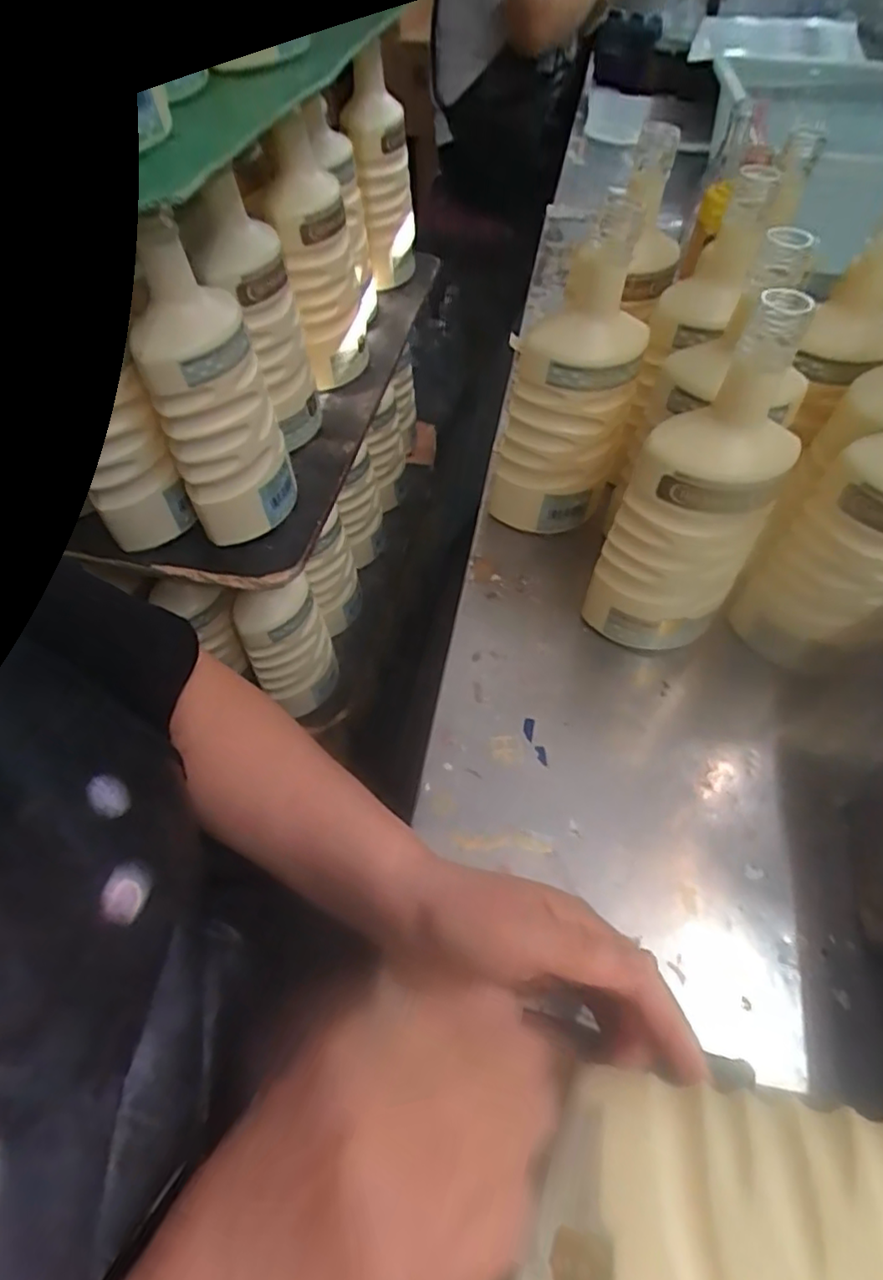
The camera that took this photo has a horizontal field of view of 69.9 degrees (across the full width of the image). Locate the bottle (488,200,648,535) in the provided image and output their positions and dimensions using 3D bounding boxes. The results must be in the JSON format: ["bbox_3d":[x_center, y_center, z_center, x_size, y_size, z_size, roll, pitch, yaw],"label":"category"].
[{"bbox_3d":[0.102,-0.192,0.500,0.087,0.241,0.076,31,62,22],"label":"bottle"}]

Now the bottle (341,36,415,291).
[{"bbox_3d":[-0.063,-0.482,0.672,0.061,0.203,0.074,-3,54,-1],"label":"bottle"}]

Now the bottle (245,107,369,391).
[{"bbox_3d":[-0.116,-0.333,0.581,0.077,0.212,0.075,-8,55,-3],"label":"bottle"}]

